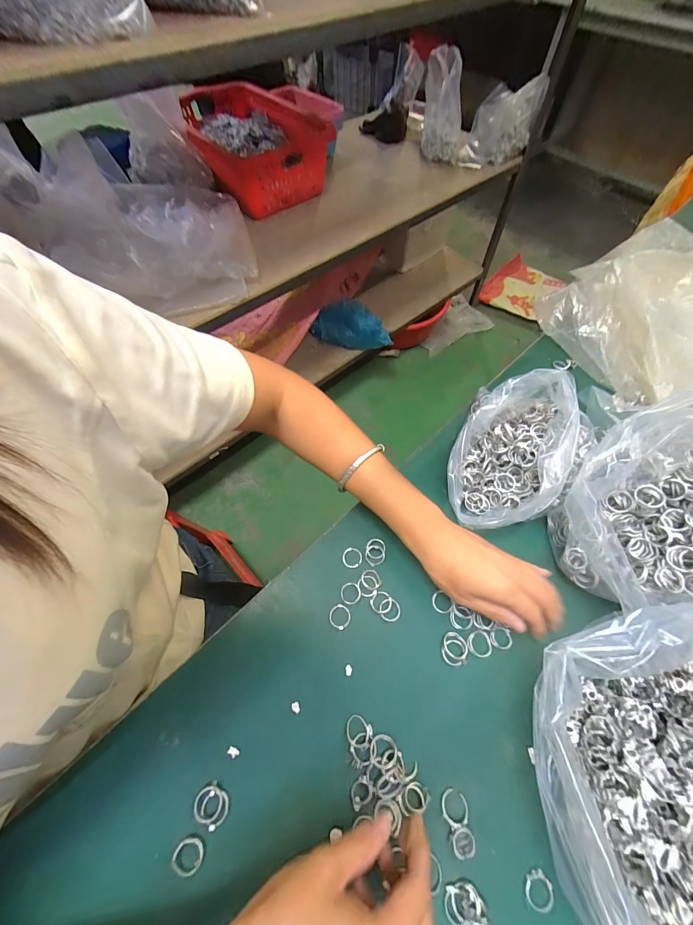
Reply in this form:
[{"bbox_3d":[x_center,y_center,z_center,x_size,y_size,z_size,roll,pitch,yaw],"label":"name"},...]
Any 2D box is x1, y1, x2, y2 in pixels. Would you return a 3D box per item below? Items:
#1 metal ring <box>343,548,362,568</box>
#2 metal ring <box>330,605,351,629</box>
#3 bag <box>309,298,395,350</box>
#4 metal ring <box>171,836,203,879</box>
[{"bbox_3d":[0.006,0.100,0.358,0.020,0.004,0.021,0,61,0],"label":"metal ring"},{"bbox_3d":[-0.006,0.150,0.331,0.021,0.004,0.020,0,61,0],"label":"metal ring"},{"bbox_3d":[0.012,-0.467,1.148,0.282,0.128,0.091,10,62,5],"label":"bag"},{"bbox_3d":[-0.118,0.292,0.249,0.021,0.005,0.021,0,61,0],"label":"metal ring"}]

